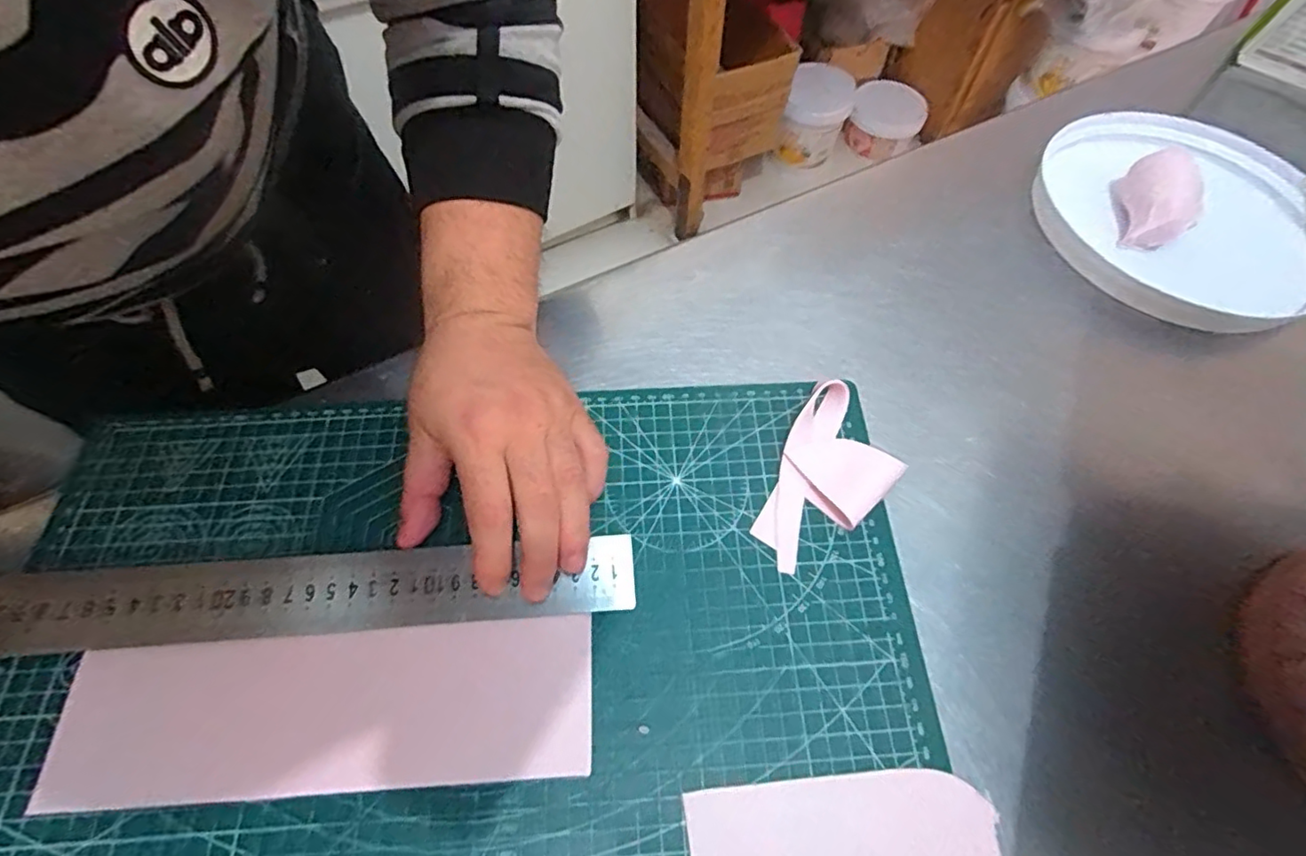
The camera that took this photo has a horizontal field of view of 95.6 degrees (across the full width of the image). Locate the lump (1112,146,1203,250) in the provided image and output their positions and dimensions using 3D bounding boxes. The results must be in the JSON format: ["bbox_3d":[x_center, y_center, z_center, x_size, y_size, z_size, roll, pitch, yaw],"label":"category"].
[{"bbox_3d":[0.363,-0.167,0.428,0.039,0.039,0.065,15,63,5],"label":"lump"}]

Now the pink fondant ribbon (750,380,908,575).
[{"bbox_3d":[0.097,0.028,0.327,0.059,0.019,0.107,30,65,12],"label":"pink fondant ribbon"}]

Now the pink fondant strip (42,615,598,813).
[{"bbox_3d":[-0.148,0.131,0.273,0.235,0.009,0.067,-2,63,-4],"label":"pink fondant strip"}]

